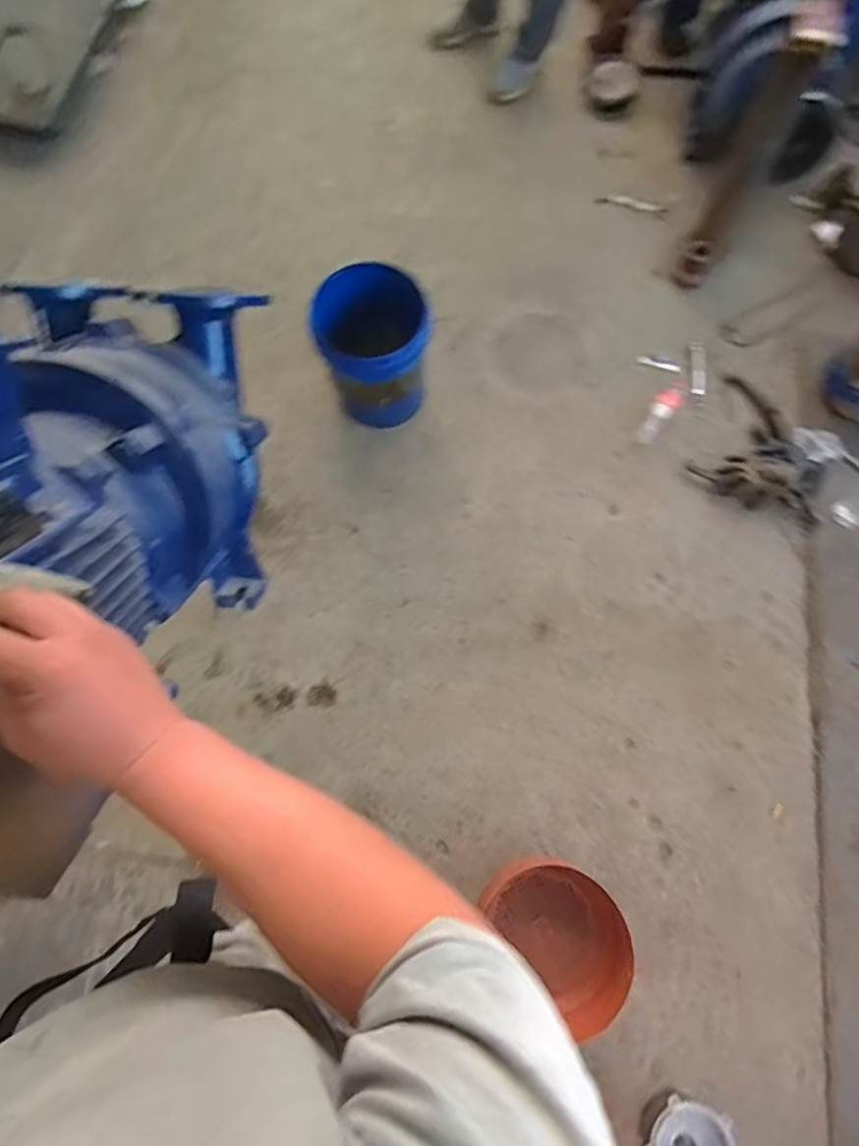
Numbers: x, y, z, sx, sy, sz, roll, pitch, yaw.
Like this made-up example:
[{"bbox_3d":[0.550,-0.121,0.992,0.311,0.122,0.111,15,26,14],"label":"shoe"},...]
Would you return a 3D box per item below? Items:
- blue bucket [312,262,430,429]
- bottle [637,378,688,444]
[{"bbox_3d":[-0.136,-0.594,1.584,0.303,0.331,0.329,0,74,0],"label":"blue bucket"},{"bbox_3d":[0.652,-0.463,1.633,0.071,0.072,0.231,36,77,10],"label":"bottle"}]

